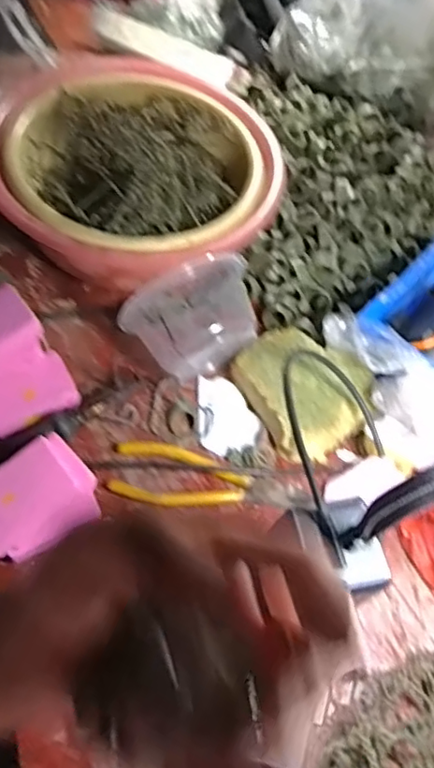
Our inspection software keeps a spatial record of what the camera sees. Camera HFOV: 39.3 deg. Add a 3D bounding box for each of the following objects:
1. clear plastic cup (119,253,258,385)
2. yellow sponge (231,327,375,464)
[{"bbox_3d":[-0.016,-0.045,0.504,0.108,0.099,0.066,-24,64,-22],"label":"clear plastic cup"},{"bbox_3d":[0.073,0.002,0.515,0.097,0.034,0.107,-28,65,-23],"label":"yellow sponge"}]

